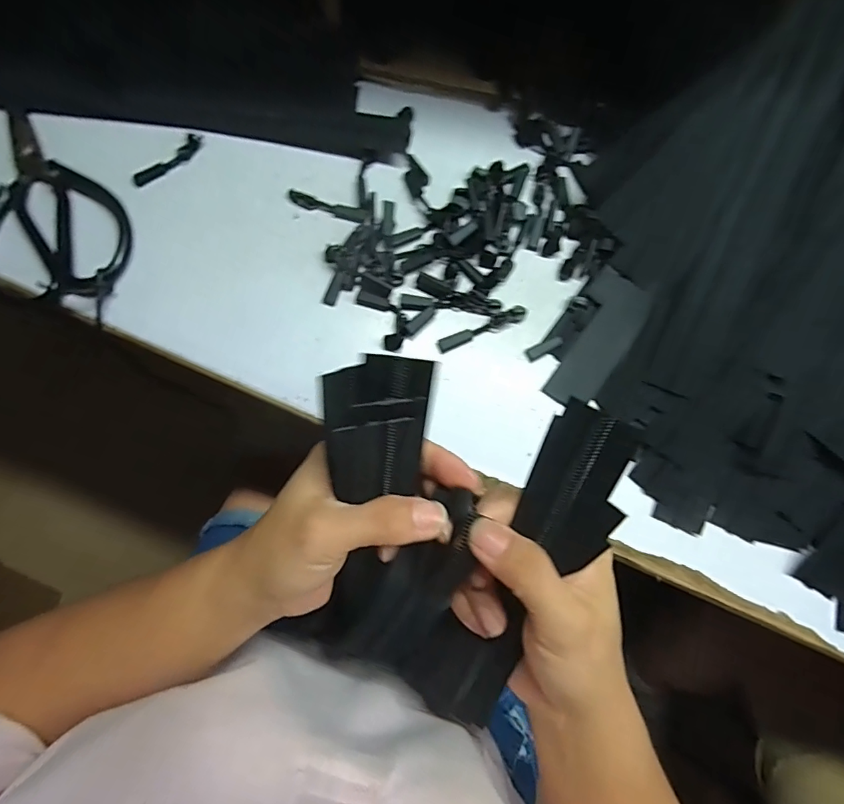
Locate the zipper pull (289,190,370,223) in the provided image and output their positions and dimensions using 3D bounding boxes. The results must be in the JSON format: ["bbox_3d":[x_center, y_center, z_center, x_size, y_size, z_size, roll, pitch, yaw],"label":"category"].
[{"bbox_3d":[-0.067,-0.140,0.338,0.057,0.007,0.009,15,79,2],"label":"zipper pull"}]

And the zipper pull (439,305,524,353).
[{"bbox_3d":[0.041,-0.050,0.320,0.063,0.006,0.010,-24,81,-5],"label":"zipper pull"}]

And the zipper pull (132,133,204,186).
[{"bbox_3d":[-0.184,-0.176,0.344,0.057,0.008,0.009,-40,80,-9],"label":"zipper pull"}]

